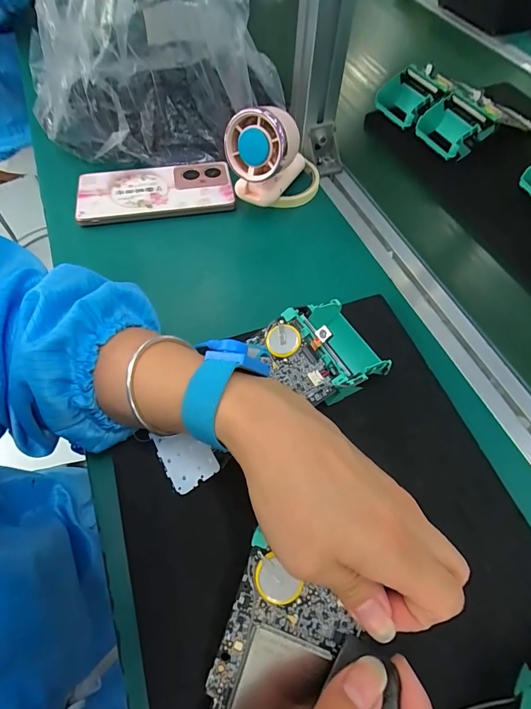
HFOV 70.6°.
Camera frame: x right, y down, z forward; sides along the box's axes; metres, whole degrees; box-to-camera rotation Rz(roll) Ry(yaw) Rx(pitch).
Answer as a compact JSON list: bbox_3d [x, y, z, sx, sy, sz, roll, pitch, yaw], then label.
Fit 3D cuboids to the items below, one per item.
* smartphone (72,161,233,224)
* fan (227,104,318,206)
[{"bbox_3d":[-0.119,-0.178,0.410,0.162,0.014,0.075,-9,60,-7],"label":"smartphone"},{"bbox_3d":[0.019,-0.199,0.376,0.116,0.091,0.047,-37,67,-22],"label":"fan"}]

